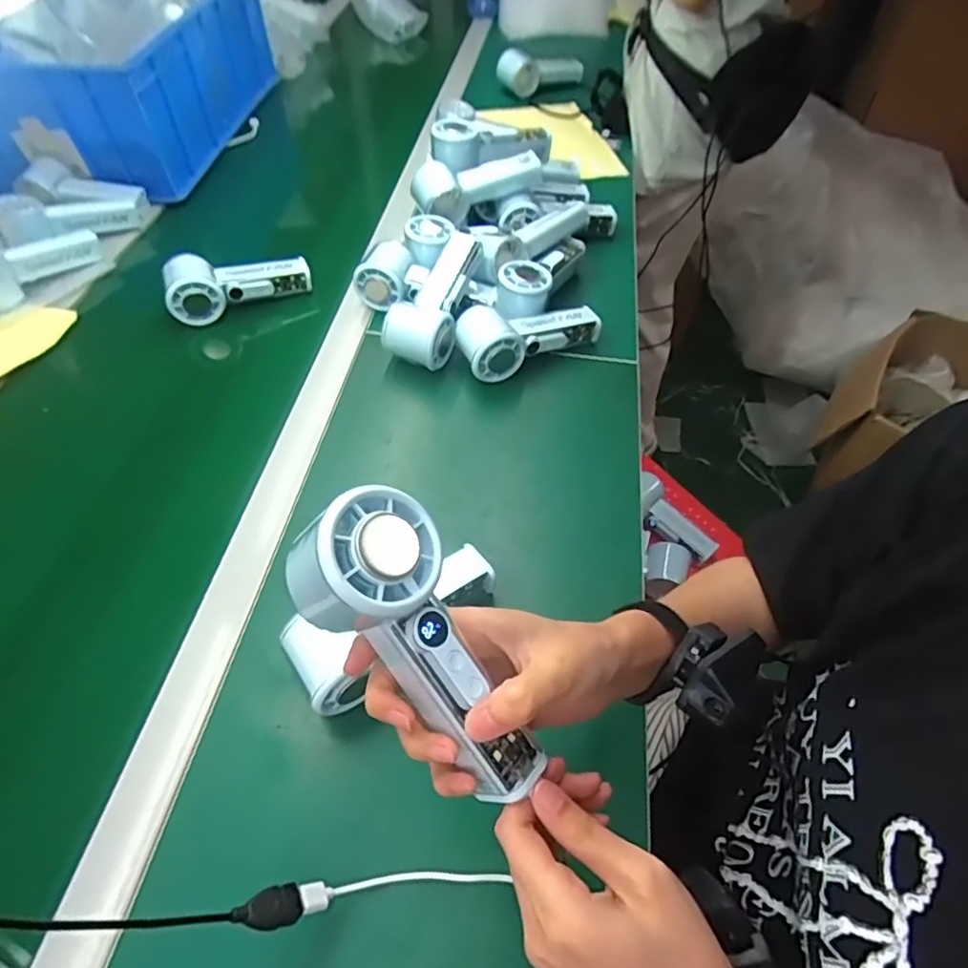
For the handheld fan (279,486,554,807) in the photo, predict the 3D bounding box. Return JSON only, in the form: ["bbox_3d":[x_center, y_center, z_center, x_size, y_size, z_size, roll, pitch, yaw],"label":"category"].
[{"bbox_3d":[-0.026,0.073,0.268,0.066,0.033,0.149,-38,104,-25],"label":"handheld fan"}]

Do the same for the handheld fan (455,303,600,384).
[{"bbox_3d":[0.052,-0.152,0.611,0.153,0.058,0.065,-15,55,-11],"label":"handheld fan"}]

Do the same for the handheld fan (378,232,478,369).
[{"bbox_3d":[-0.052,-0.191,0.626,0.069,0.061,0.154,12,54,9],"label":"handheld fan"}]

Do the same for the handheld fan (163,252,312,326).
[{"bbox_3d":[-0.273,-0.225,0.667,0.153,0.050,0.056,-12,54,-9],"label":"handheld fan"}]

